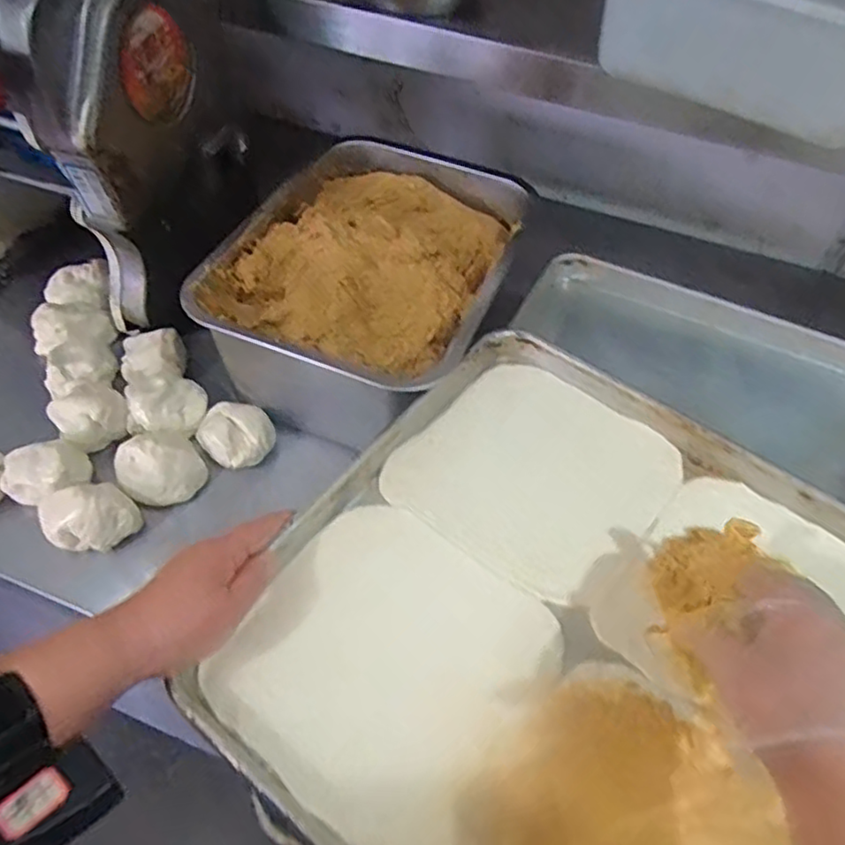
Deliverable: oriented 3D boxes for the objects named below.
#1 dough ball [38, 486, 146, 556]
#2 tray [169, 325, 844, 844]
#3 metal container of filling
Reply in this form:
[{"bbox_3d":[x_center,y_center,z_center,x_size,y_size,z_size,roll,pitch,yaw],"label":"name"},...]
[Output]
[{"bbox_3d":[-0.299,0.082,0.578,0.076,0.043,0.054,-15,55,-16],"label":"dough ball"},{"bbox_3d":[0.192,0.191,0.403,0.598,0.032,0.393,32,56,19],"label":"tray"},{"bbox_3d":[-0.049,-0.144,0.696,0.259,0.122,0.356,21,54,12],"label":"metal container of filling"}]

